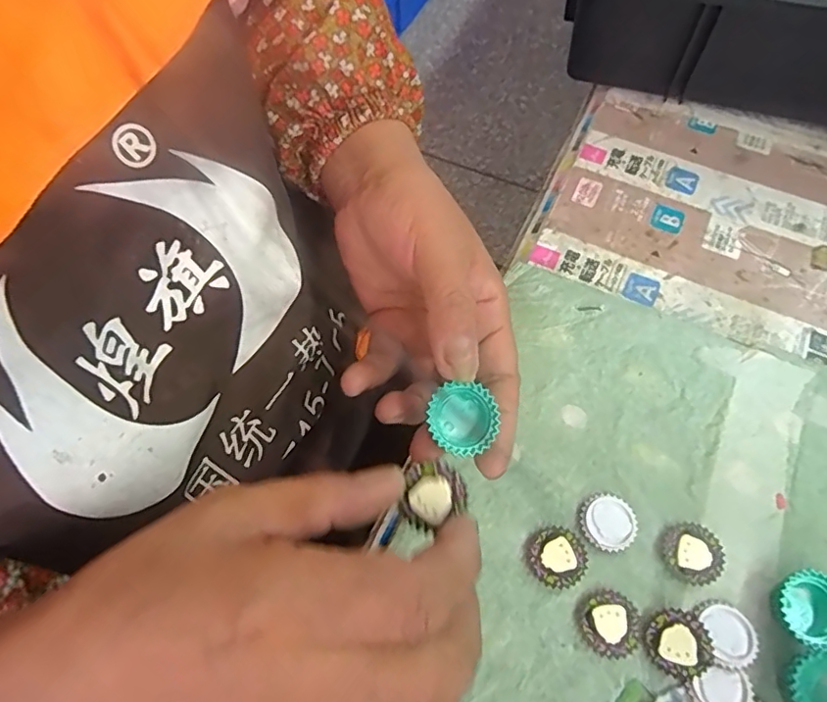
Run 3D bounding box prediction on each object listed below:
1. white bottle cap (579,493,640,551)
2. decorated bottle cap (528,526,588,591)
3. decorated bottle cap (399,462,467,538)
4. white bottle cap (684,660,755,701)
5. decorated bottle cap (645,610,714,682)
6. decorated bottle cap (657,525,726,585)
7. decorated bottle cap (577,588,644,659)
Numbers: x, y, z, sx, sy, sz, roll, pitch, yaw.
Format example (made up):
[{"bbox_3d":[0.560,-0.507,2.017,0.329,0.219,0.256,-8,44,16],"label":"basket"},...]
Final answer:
[{"bbox_3d":[0.099,0.087,0.278,0.027,0.006,0.027,-1,65,2],"label":"white bottle cap"},{"bbox_3d":[0.072,0.103,0.271,0.027,0.006,0.027,-40,70,-15],"label":"decorated bottle cap"},{"bbox_3d":[0.007,0.056,0.217,0.026,0.006,0.023,-24,66,-9],"label":"decorated bottle cap"},{"bbox_3d":[0.138,0.152,0.244,0.025,0.005,0.022,-32,68,-12],"label":"white bottle cap"},{"bbox_3d":[0.122,0.135,0.251,0.028,0.006,0.028,-5,69,15],"label":"decorated bottle cap"},{"bbox_3d":[0.138,0.100,0.271,0.029,0.007,0.028,-1,65,2],"label":"decorated bottle cap"},{"bbox_3d":[0.093,0.129,0.258,0.028,0.005,0.027,-1,65,2],"label":"decorated bottle cap"}]

